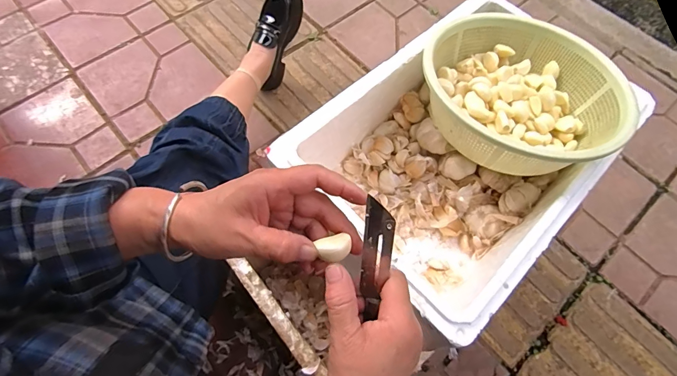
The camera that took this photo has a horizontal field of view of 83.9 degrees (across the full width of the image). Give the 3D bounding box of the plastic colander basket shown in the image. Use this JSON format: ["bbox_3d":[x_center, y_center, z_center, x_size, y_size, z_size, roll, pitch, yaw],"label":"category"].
[{"bbox_3d":[0.233,-0.127,0.482,0.233,0.092,0.239,0,67,0],"label":"plastic colander basket"}]

